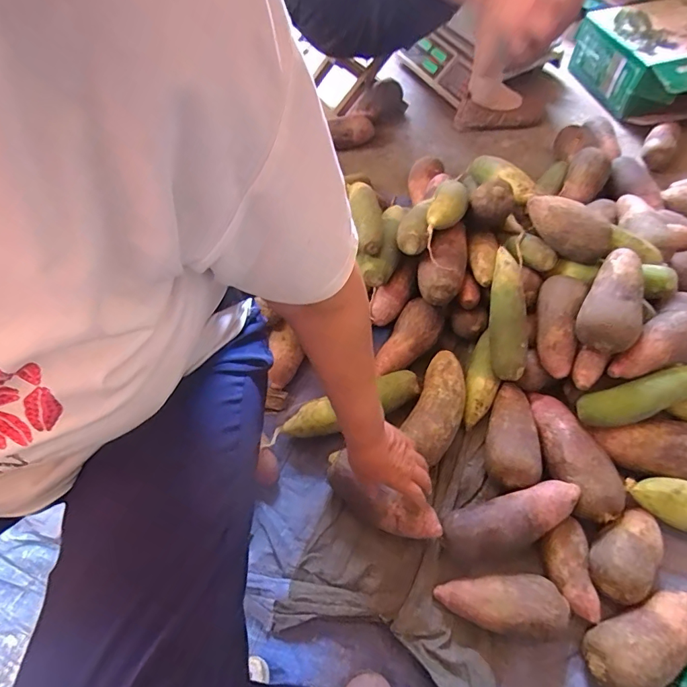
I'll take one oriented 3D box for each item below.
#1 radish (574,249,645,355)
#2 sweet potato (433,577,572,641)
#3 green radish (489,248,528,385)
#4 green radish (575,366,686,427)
[{"bbox_3d":[0.389,-0.067,0.625,0.073,0.062,0.159,15,80,12],"label":"radish"},{"bbox_3d":[0.202,0.337,0.551,0.152,0.053,0.065,-3,62,2],"label":"sweet potato"},{"bbox_3d":[0.261,-0.046,0.690,0.049,0.047,0.204,-4,92,2],"label":"green radish"},{"bbox_3d":[0.453,0.077,0.636,0.199,0.055,0.053,-20,61,16],"label":"green radish"}]

